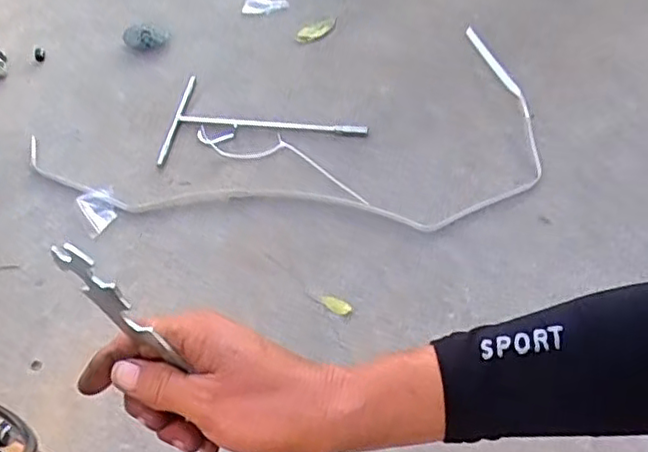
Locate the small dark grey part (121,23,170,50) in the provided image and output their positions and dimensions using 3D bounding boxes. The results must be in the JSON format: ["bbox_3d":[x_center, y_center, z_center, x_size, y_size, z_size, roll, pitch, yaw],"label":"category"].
[{"bbox_3d":[-0.277,-0.296,0.990,0.068,0.024,0.043,-15,54,-6],"label":"small dark grey part"}]

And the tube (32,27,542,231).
[{"bbox_3d":[-0.048,-0.083,0.860,0.681,0.035,0.283,-14,67,-4],"label":"tube"}]

